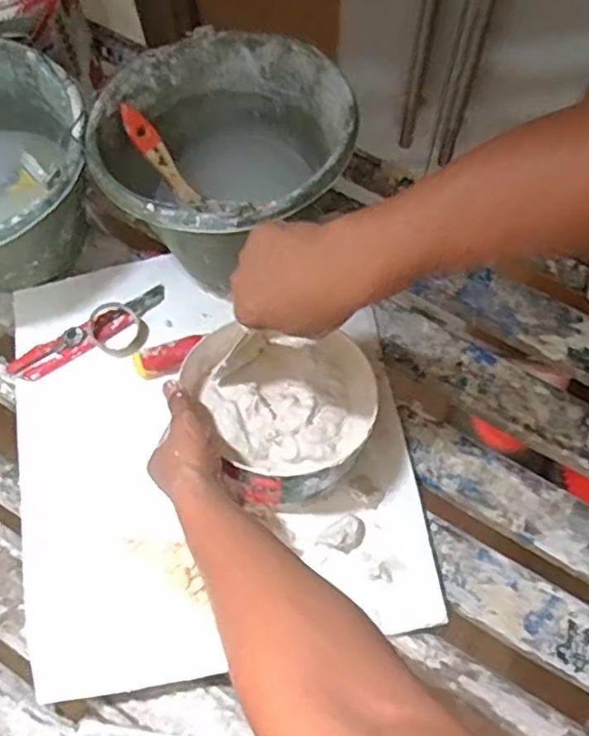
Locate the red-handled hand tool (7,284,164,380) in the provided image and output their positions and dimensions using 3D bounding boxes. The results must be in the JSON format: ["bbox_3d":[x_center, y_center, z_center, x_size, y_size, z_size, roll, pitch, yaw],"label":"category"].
[{"bbox_3d":[-0.221,-0.037,0.727,0.182,0.021,0.039,-31,72,-10],"label":"red-handled hand tool"}]

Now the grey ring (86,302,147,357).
[{"bbox_3d":[-0.192,-0.041,0.725,0.060,0.027,0.054,36,75,14],"label":"grey ring"}]

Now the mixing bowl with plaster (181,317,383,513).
[{"bbox_3d":[-0.014,0.040,0.632,0.184,0.069,0.168,7,70,4],"label":"mixing bowl with plaster"}]

